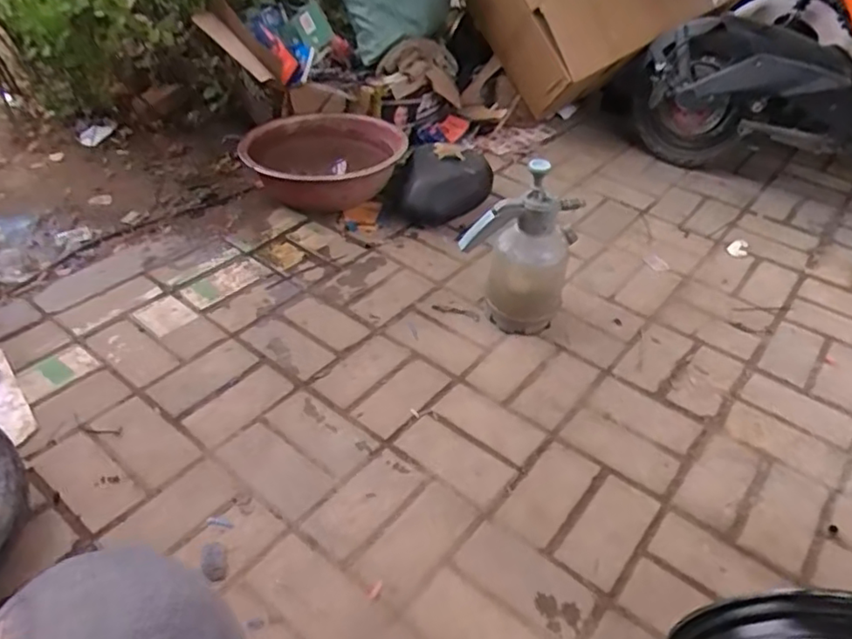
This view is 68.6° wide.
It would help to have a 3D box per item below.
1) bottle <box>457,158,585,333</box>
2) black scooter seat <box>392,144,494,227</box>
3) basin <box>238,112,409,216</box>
[{"bbox_3d":[0.175,-0.135,1.181,0.190,0.310,0.128,16,43,15],"label":"bottle"},{"bbox_3d":[0.025,-0.342,1.573,0.249,0.113,0.211,-19,45,-23],"label":"black scooter seat"},{"bbox_3d":[-0.258,-0.398,1.618,0.390,0.168,0.378,3,42,-3],"label":"basin"}]

